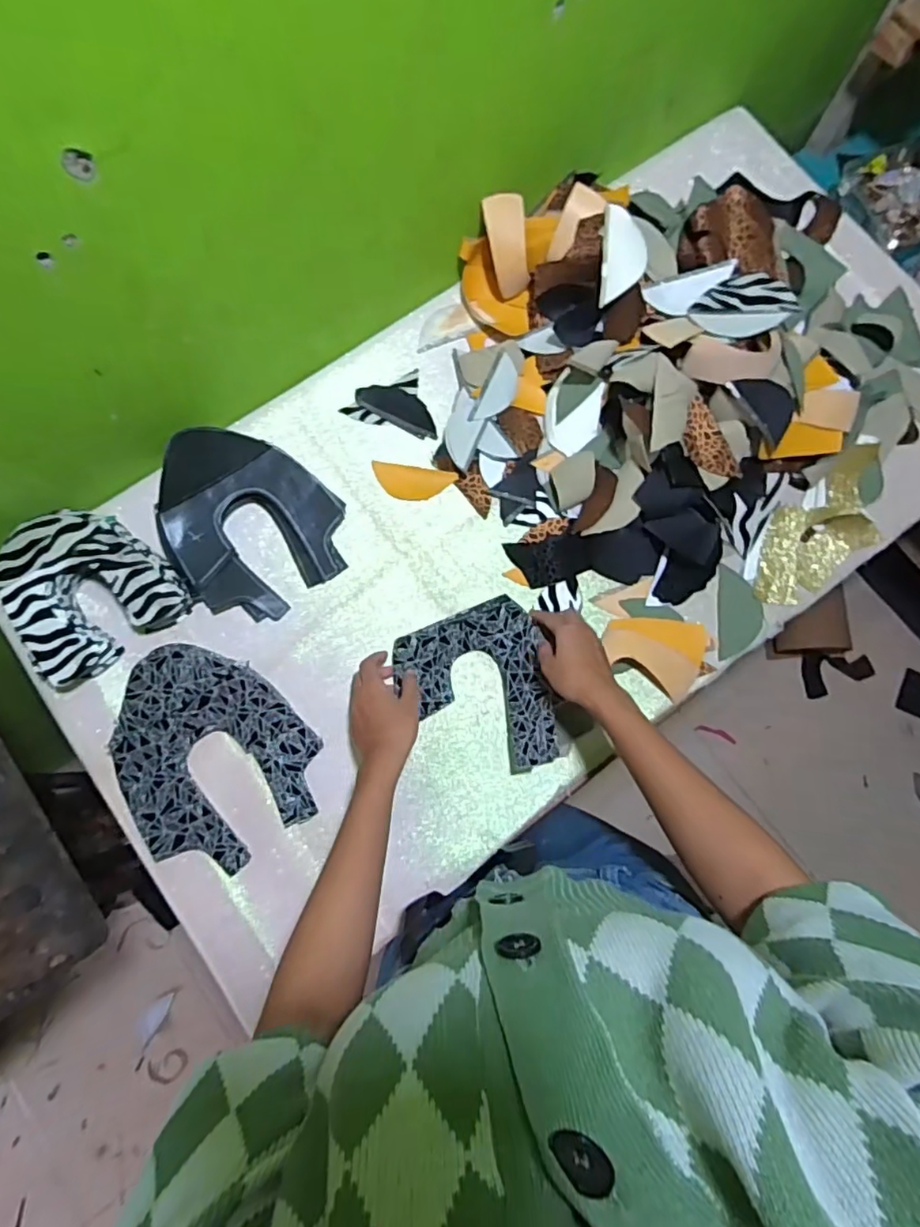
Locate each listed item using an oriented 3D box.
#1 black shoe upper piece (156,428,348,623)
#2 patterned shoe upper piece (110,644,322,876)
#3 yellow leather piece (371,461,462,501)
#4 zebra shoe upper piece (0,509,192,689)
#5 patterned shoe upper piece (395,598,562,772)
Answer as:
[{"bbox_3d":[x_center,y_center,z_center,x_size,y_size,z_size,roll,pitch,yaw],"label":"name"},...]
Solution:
[{"bbox_3d":[-0.254,-0.107,0.700,0.228,0.057,0.193,41,79,7],"label":"black shoe upper piece"},{"bbox_3d":[-0.270,0.147,0.649,0.187,0.017,0.235,-34,89,-15],"label":"patterned shoe upper piece"},{"bbox_3d":[-0.058,-0.162,0.749,0.102,0.005,0.044,7,77,0],"label":"yellow leather piece"},{"bbox_3d":[-0.415,-0.029,0.669,0.166,0.079,0.163,-36,81,-9],"label":"zebra shoe upper piece"},{"bbox_3d":[0.032,0.085,0.668,0.155,0.042,0.187,-22,79,-6],"label":"patterned shoe upper piece"}]

